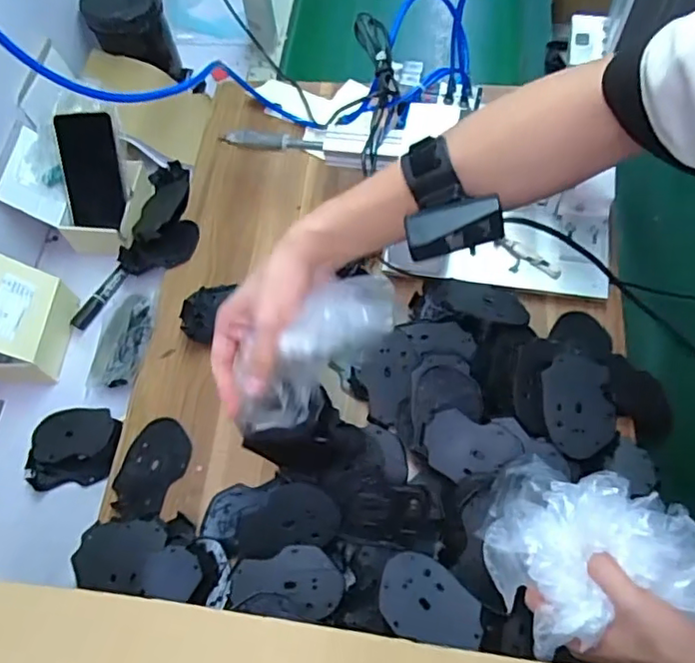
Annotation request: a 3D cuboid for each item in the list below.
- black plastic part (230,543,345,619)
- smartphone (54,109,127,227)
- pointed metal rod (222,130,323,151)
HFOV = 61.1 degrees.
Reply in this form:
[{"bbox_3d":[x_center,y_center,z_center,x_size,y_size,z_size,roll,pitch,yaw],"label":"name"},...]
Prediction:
[{"bbox_3d":[-0.060,0.248,0.593,0.109,0.012,0.063,5,65,5],"label":"black plastic part"},{"bbox_3d":[-0.352,-0.220,0.809,0.073,0.016,0.149,-8,107,-14],"label":"smartphone"},{"bbox_3d":[-0.102,-0.254,0.787,0.142,0.024,0.015,9,66,7],"label":"pointed metal rod"}]

